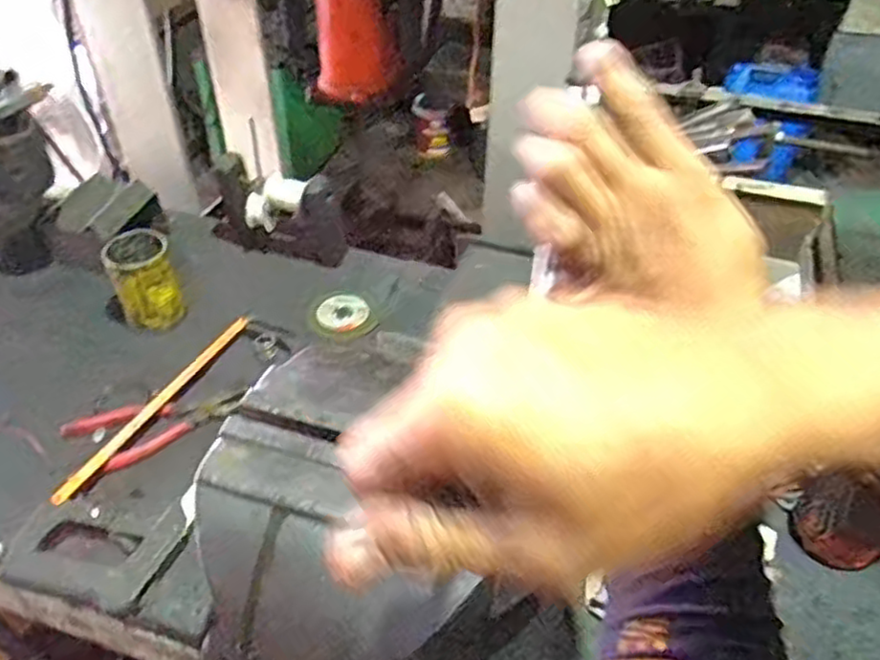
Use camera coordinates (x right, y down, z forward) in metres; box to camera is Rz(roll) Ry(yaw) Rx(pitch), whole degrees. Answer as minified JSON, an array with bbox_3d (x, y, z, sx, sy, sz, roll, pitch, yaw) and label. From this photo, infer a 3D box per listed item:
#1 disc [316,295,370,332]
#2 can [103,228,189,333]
[{"bbox_3d":[-0.131,-0.024,0.959,0.069,0.009,0.064,1,43,-1],"label":"disc"},{"bbox_3d":[-0.377,-0.058,0.911,0.074,0.118,0.082,-20,47,-22],"label":"can"}]

